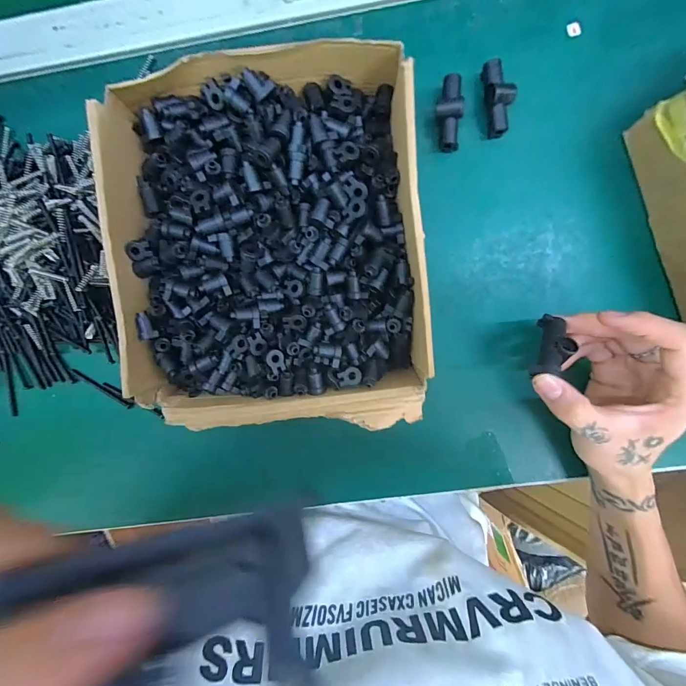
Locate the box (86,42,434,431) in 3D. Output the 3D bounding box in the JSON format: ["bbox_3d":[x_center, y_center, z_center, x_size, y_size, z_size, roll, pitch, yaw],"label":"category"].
[{"bbox_3d":[-0.049,-0.066,0.258,0.203,0.069,0.244,-2,95,3],"label":"box"}]

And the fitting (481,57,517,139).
[{"bbox_3d":[0.116,-0.184,0.268,0.019,0.027,0.050,-6,95,3],"label":"fitting"}]

